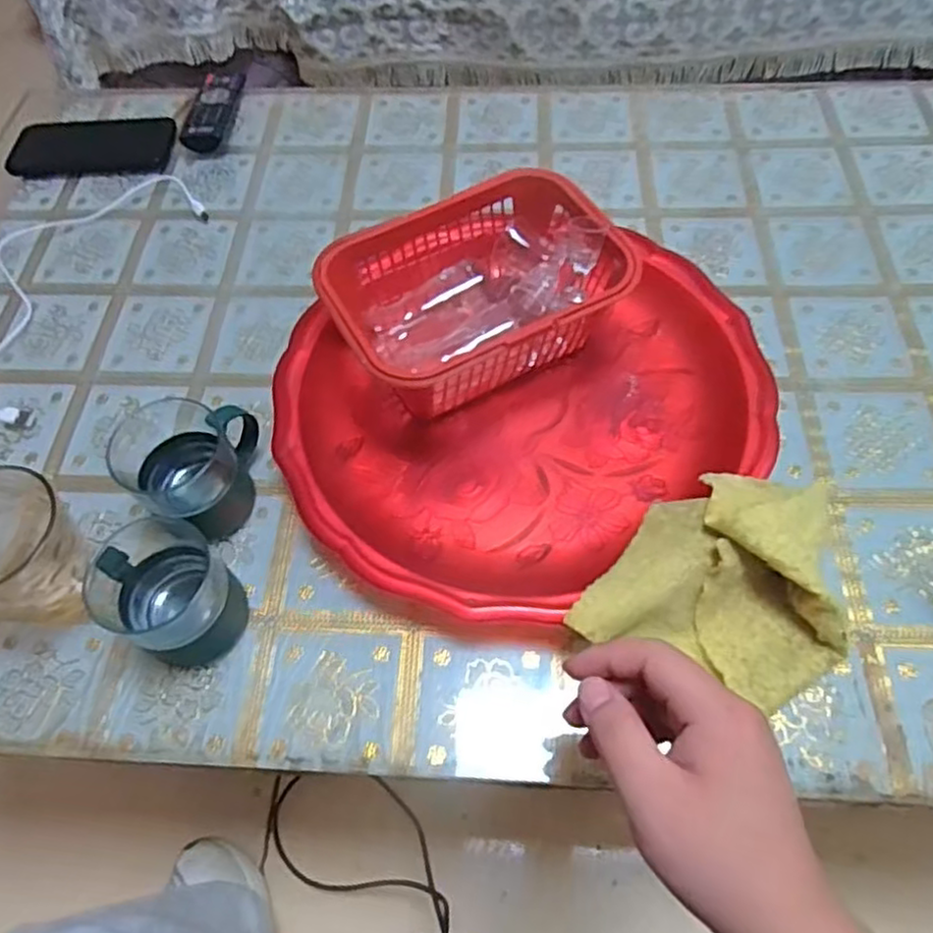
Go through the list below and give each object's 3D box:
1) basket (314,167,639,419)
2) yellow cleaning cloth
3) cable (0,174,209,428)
[{"bbox_3d":[0.007,-0.123,0.534,0.207,0.099,0.145,-22,60,-10],"label":"basket"},{"bbox_3d":[0.159,0.067,0.436,0.148,0.063,0.137,17,61,12],"label":"yellow cleaning cloth"},{"bbox_3d":[-0.370,-0.179,0.638,0.164,0.011,0.302,20,62,14],"label":"cable"}]

